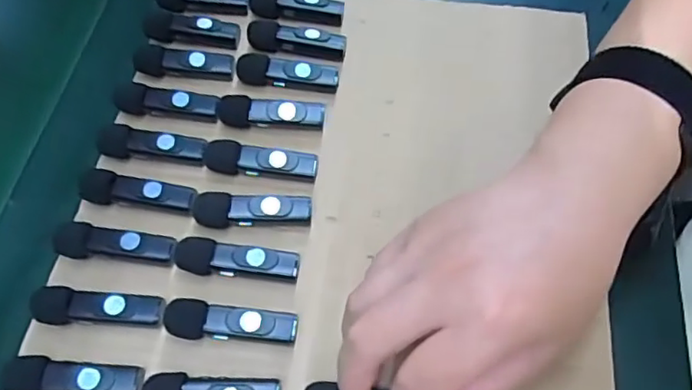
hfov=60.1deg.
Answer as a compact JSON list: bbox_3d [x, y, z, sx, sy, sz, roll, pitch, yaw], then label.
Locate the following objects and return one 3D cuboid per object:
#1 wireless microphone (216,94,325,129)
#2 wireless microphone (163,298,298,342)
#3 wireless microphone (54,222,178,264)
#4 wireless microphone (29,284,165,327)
[{"bbox_3d":[-0.046,-0.051,0.361,0.064,0.012,0.013,4,60,6],"label":"wireless microphone"},{"bbox_3d":[-0.058,0.065,0.301,0.065,0.016,0.018,3,60,5],"label":"wireless microphone"},{"bbox_3d":[-0.124,0.026,0.320,0.063,0.012,0.017,6,60,6],"label":"wireless microphone"},{"bbox_3d":[-0.126,0.057,0.302,0.066,0.009,0.017,2,56,4],"label":"wireless microphone"}]

